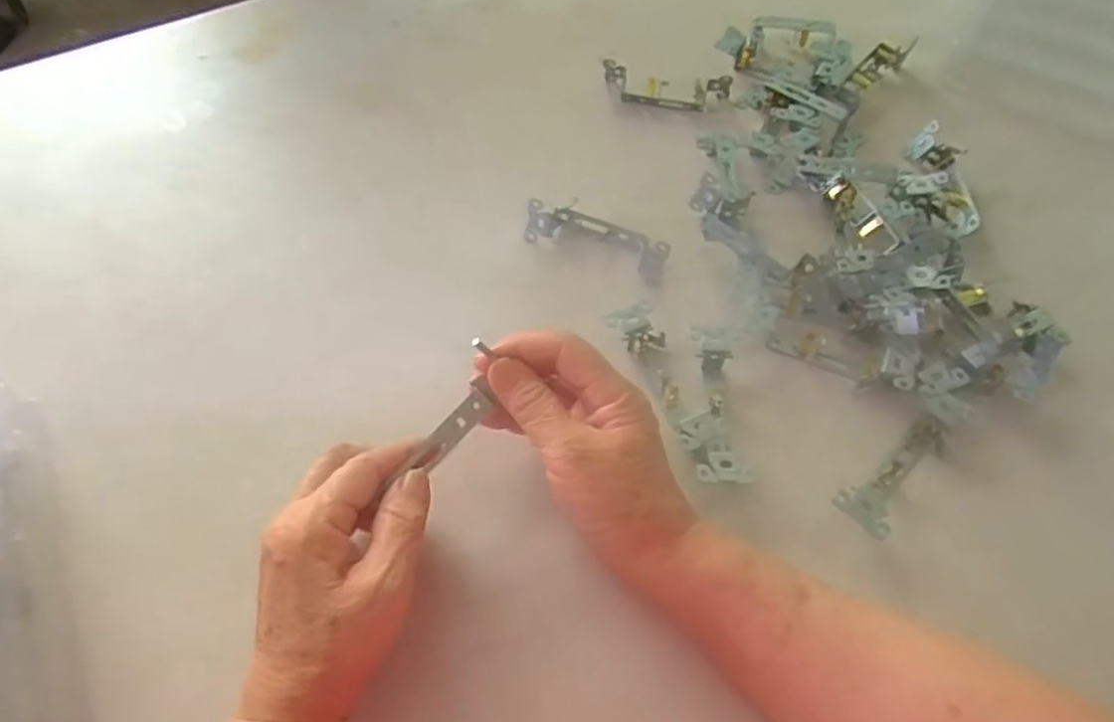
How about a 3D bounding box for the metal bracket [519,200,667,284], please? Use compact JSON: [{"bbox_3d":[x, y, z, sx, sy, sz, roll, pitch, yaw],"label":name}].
[{"bbox_3d":[0.030,-0.090,0.493,0.103,0.025,0.036,27,63,17],"label":"metal bracket"}]

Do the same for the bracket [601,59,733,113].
[{"bbox_3d":[0.089,-0.227,0.574,0.104,0.026,0.025,12,60,9],"label":"bracket"}]

